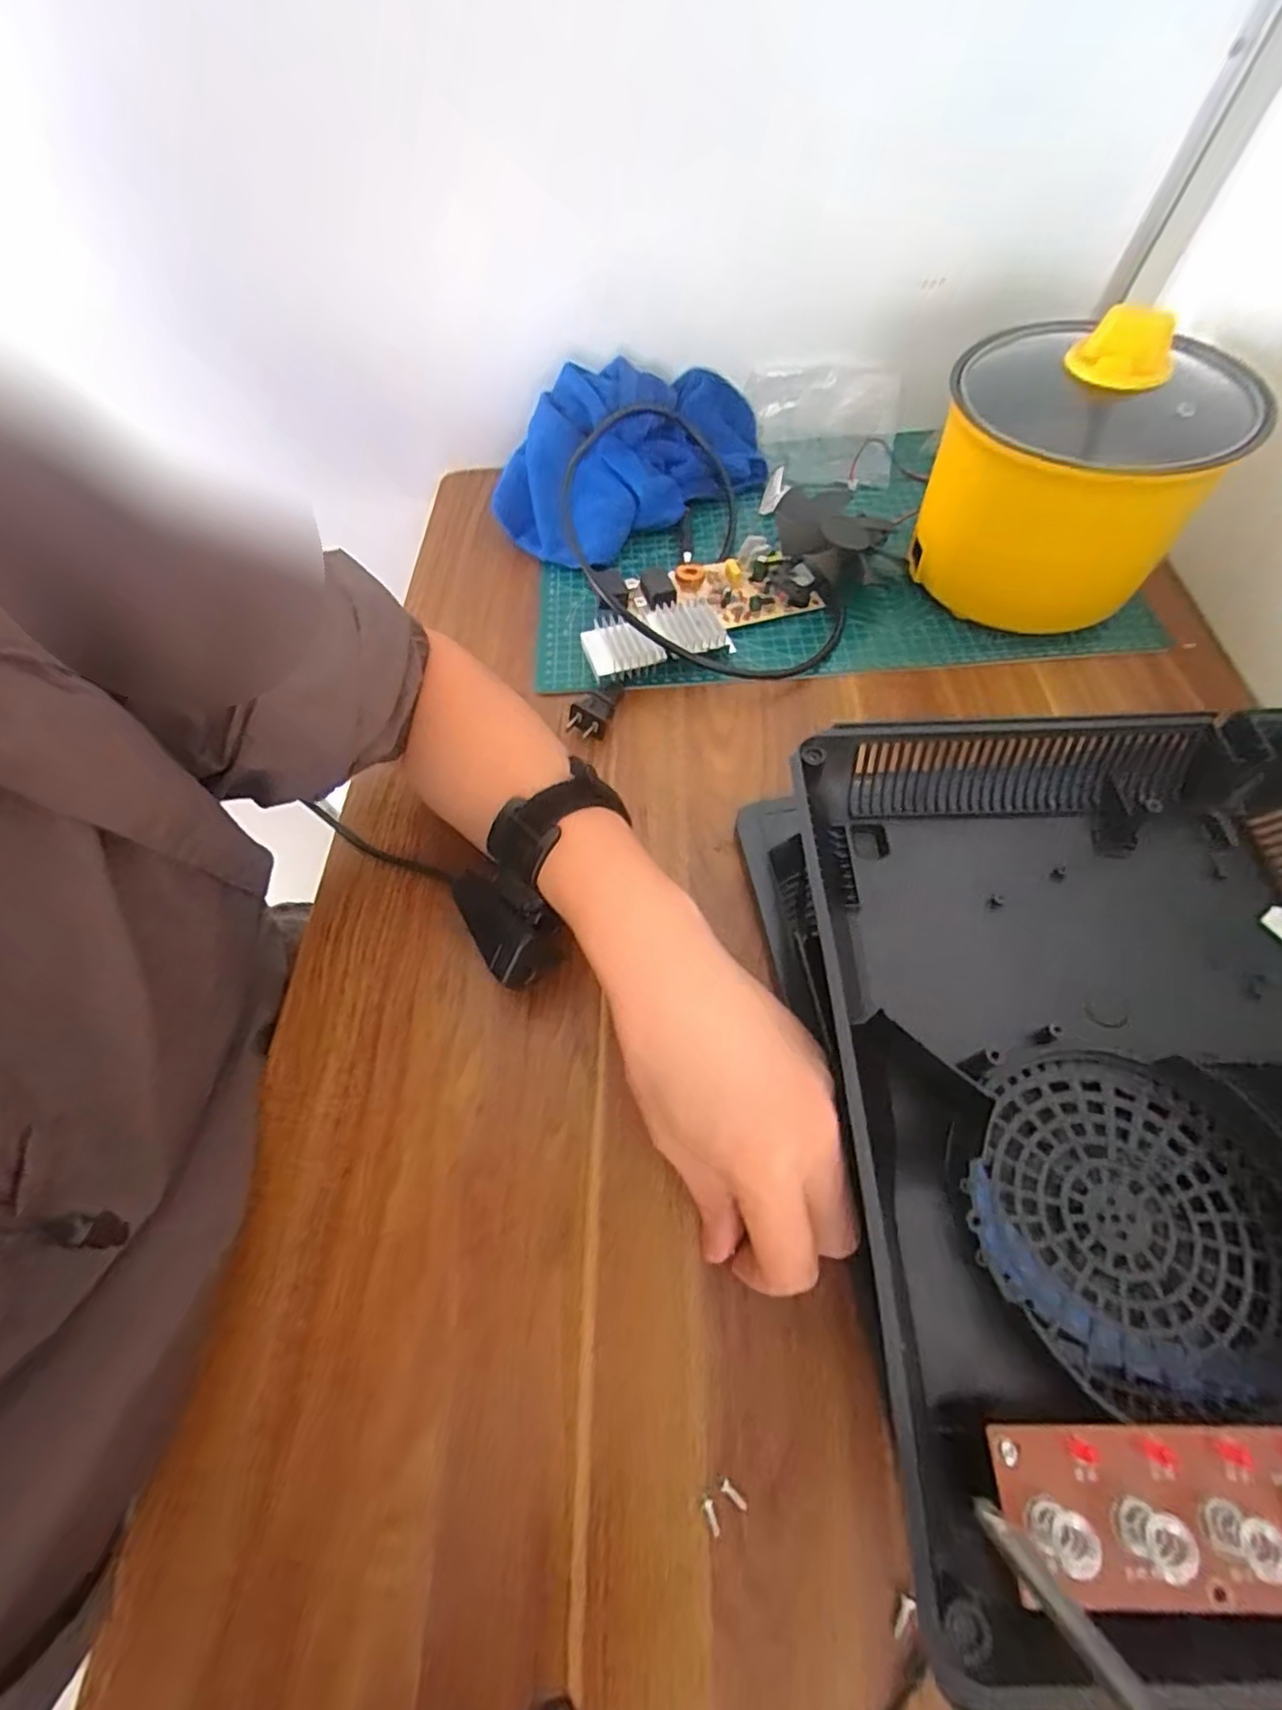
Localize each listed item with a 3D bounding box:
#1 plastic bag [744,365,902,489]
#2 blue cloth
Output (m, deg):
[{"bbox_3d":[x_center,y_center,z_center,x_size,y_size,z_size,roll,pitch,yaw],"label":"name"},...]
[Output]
[{"bbox_3d":[0.152,-0.368,0.543,0.132,0.054,0.072,12,62,10],"label":"plastic bag"},{"bbox_3d":[-0.004,-0.324,0.509,0.229,0.088,0.104,-31,63,-13],"label":"blue cloth"}]

